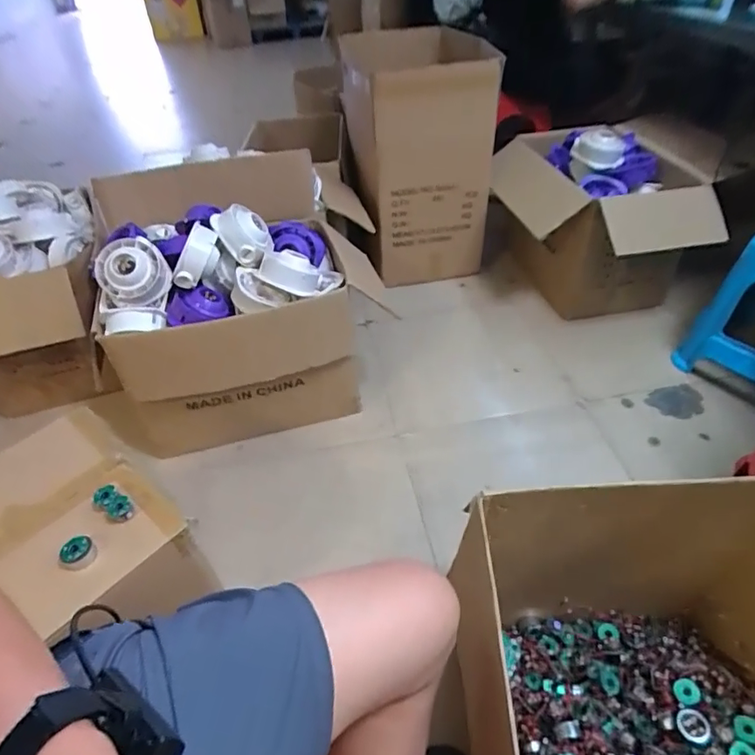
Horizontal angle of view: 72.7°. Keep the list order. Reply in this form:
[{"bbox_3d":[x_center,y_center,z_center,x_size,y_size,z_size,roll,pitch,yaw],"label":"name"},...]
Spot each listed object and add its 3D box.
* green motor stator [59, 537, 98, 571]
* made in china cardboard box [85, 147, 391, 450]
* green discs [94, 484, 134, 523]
[{"bbox_3d":[-0.387,0.228,0.664,0.037,0.021,0.040,-3,42,2],"label":"green motor stator"},{"bbox_3d":[-0.371,-0.175,1.323,0.559,0.558,0.505,-13,43,-9],"label":"made in china cardboard box"},{"bbox_3d":[-0.371,0.177,0.722,0.067,0.025,0.031,21,48,26],"label":"green discs"}]

